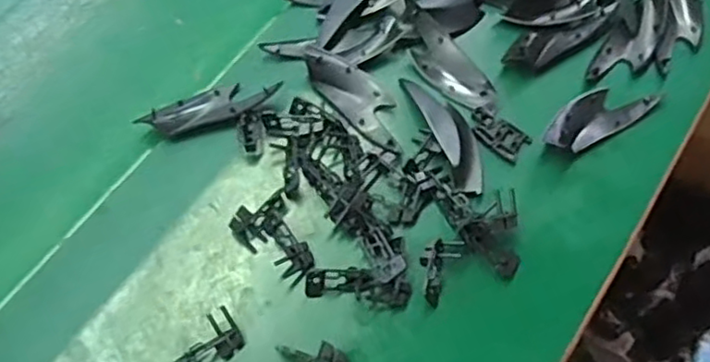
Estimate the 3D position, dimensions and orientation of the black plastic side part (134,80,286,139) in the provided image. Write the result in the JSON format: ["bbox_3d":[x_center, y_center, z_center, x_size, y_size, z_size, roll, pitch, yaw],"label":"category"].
[{"bbox_3d":[-0.101,-0.054,0.451,0.094,0.017,0.027,-18,64,-10],"label":"black plastic side part"}]

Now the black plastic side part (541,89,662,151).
[{"bbox_3d":[0.174,-0.049,0.458,0.091,0.017,0.034,-26,66,-14],"label":"black plastic side part"}]

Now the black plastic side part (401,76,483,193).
[{"bbox_3d":[0.066,-0.038,0.445,0.031,0.019,0.098,-18,64,-10],"label":"black plastic side part"}]

